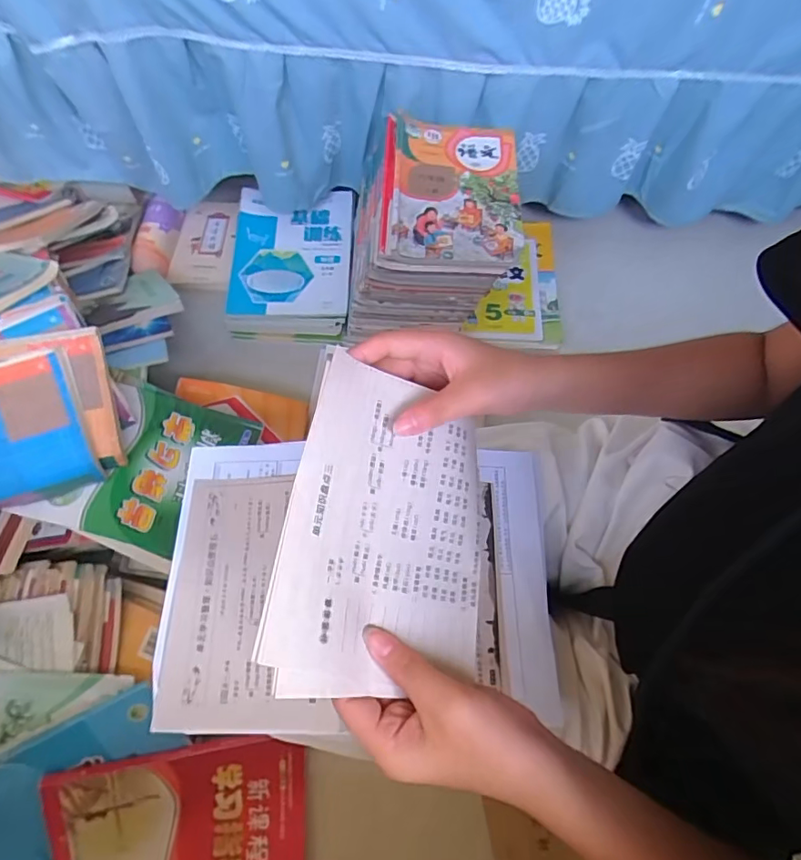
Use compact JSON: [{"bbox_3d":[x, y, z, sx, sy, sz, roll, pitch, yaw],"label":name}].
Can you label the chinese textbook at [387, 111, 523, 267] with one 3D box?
[{"bbox_3d":[0.082,-0.355,0.750,0.185,0.018,0.267,5,69,-6],"label":"chinese textbook"}]

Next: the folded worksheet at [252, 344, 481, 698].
[{"bbox_3d":[-0.005,0.054,0.301,0.127,0.012,0.182,21,64,-25],"label":"folded worksheet"}]

